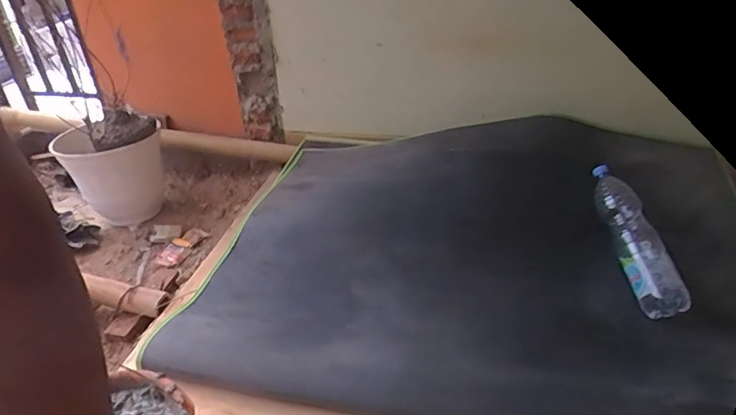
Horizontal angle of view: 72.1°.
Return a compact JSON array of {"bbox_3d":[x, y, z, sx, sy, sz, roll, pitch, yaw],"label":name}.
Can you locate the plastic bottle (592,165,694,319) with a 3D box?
[{"bbox_3d":[0.490,0.055,0.946,0.076,0.305,0.073,-16,-13,-21],"label":"plastic bottle"}]

